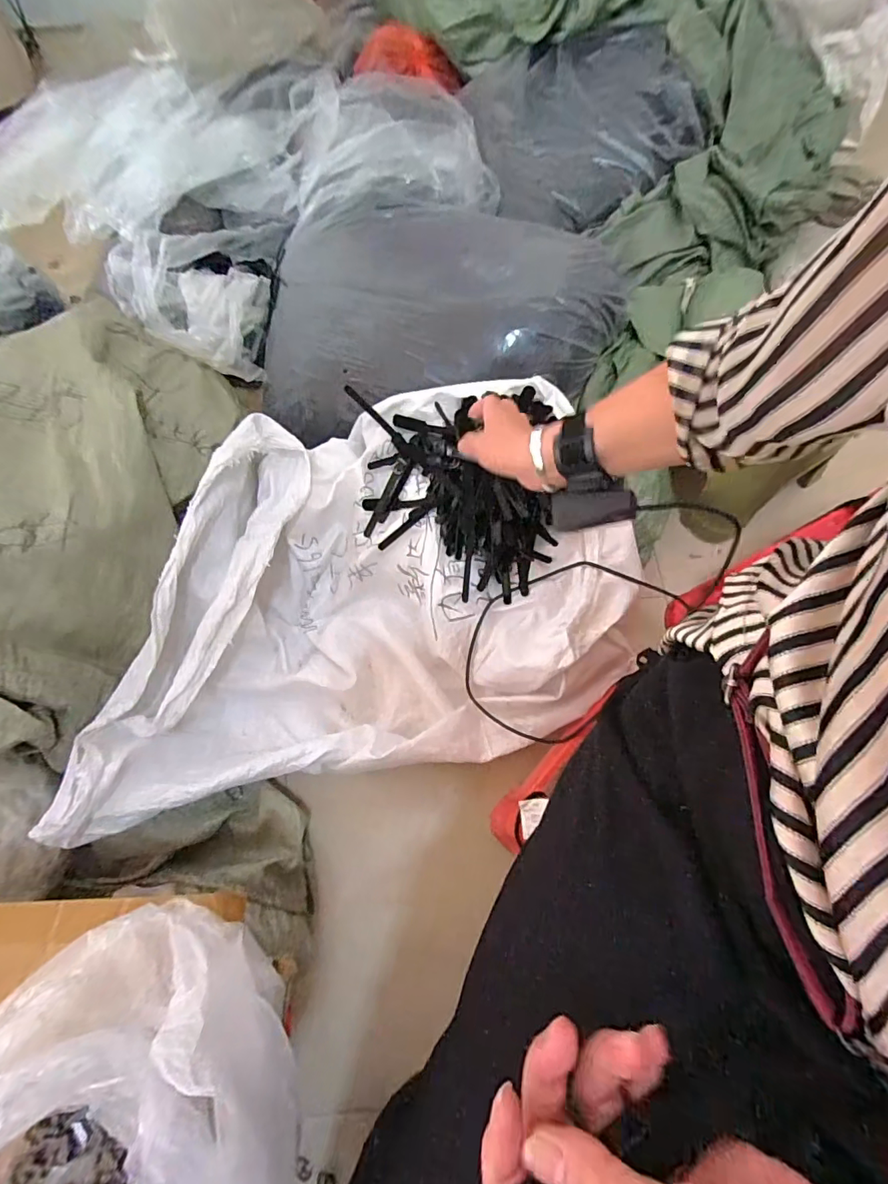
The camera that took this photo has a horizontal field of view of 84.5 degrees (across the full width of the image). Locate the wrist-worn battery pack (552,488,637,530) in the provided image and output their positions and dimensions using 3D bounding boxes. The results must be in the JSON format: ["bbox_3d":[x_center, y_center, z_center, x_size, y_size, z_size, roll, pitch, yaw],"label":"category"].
[{"bbox_3d":[0.132,-0.075,0.436,0.071,0.020,0.029,-5,105,19],"label":"wrist-worn battery pack"}]

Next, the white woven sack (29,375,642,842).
[{"bbox_3d":[-0.109,-0.016,0.683,0.702,0.200,0.513,-10,70,-3],"label":"white woven sack"}]

